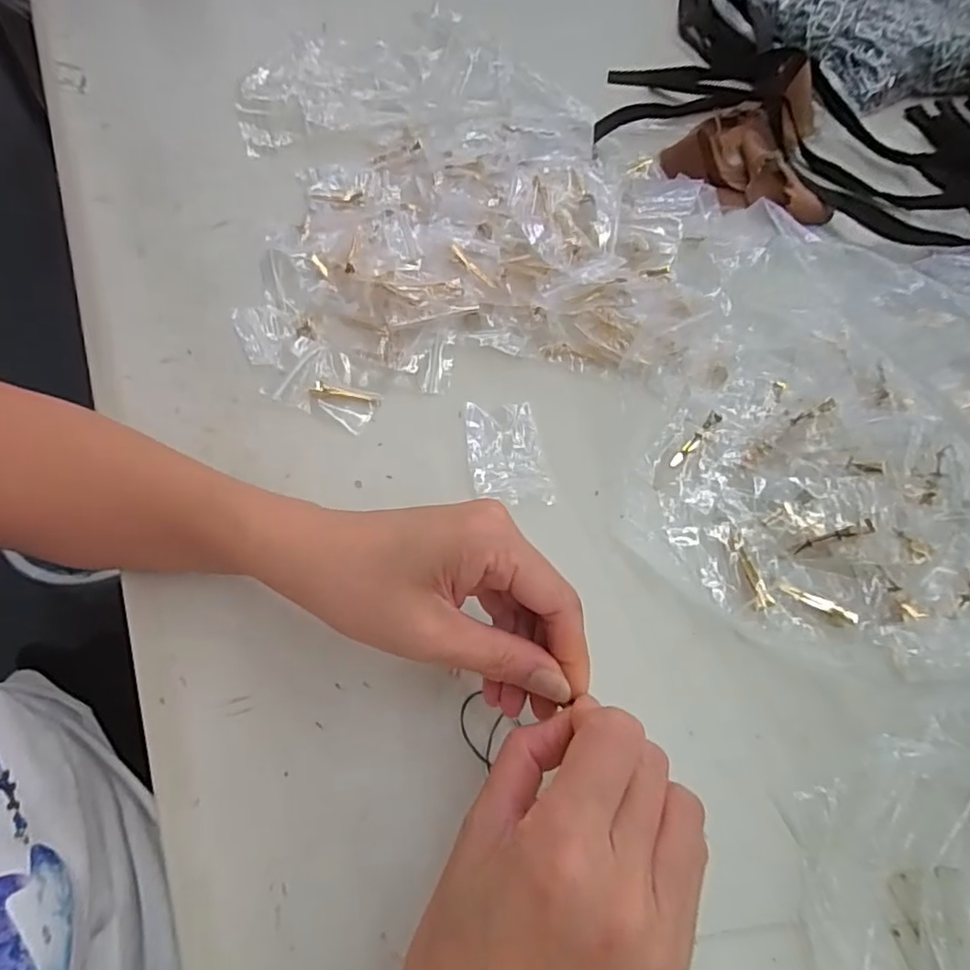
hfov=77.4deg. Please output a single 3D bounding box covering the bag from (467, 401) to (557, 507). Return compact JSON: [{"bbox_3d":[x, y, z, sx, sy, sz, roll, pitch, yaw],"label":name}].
[{"bbox_3d":[0.013,-0.019,0.364,0.045,0.009,0.070,-8,63,-4],"label":"bag"}]

